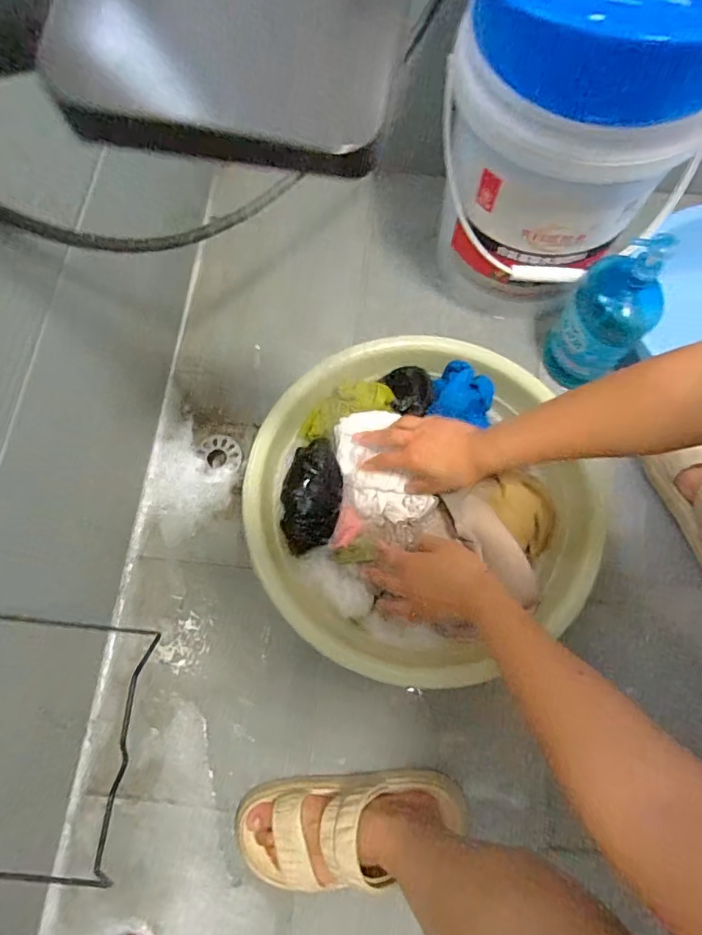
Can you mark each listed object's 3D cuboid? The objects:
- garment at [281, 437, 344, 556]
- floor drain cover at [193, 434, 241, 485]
[{"bbox_3d":[-0.047,0.034,0.631,0.074,0.038,0.141,5,72,1],"label":"garment"},{"bbox_3d":[-0.205,-0.013,0.781,0.069,0.009,0.078,8,72,2],"label":"floor drain cover"}]

